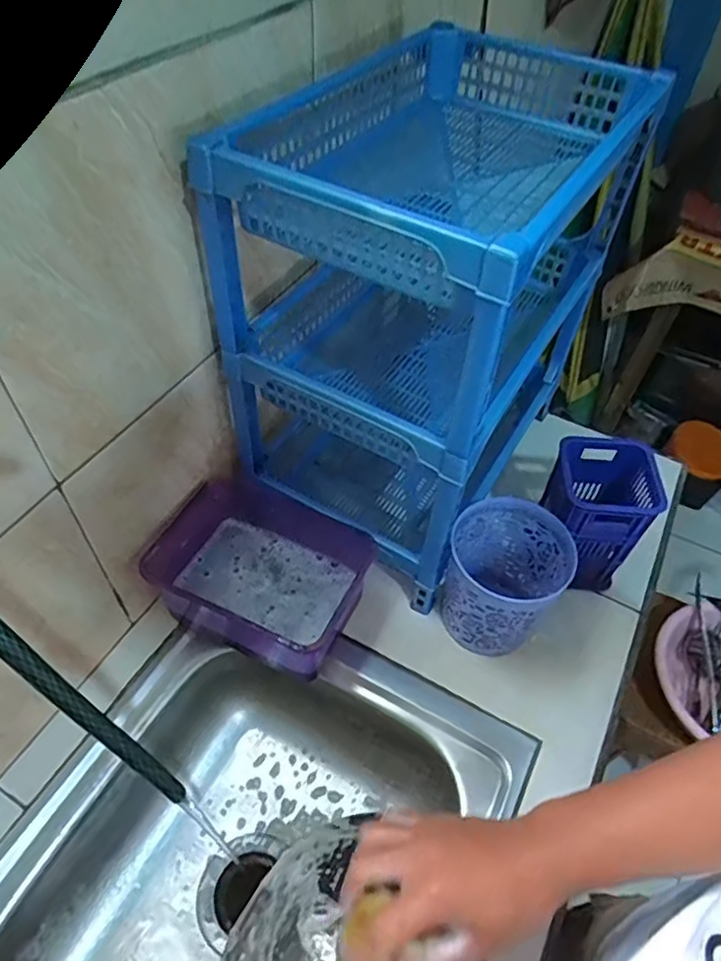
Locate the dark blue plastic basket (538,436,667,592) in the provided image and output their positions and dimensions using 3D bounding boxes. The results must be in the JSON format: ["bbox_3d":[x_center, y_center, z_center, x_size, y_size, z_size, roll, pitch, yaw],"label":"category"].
[{"bbox_3d":[0.258,0.038,0.706,0.108,0.161,0.100,8,50,3],"label":"dark blue plastic basket"}]

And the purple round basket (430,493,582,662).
[{"bbox_3d":[0.149,0.115,0.666,0.115,0.160,0.113,23,53,15],"label":"purple round basket"}]

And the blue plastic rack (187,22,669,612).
[{"bbox_3d":[0.070,-0.178,0.688,0.281,0.449,0.409,27,54,18],"label":"blue plastic rack"}]

